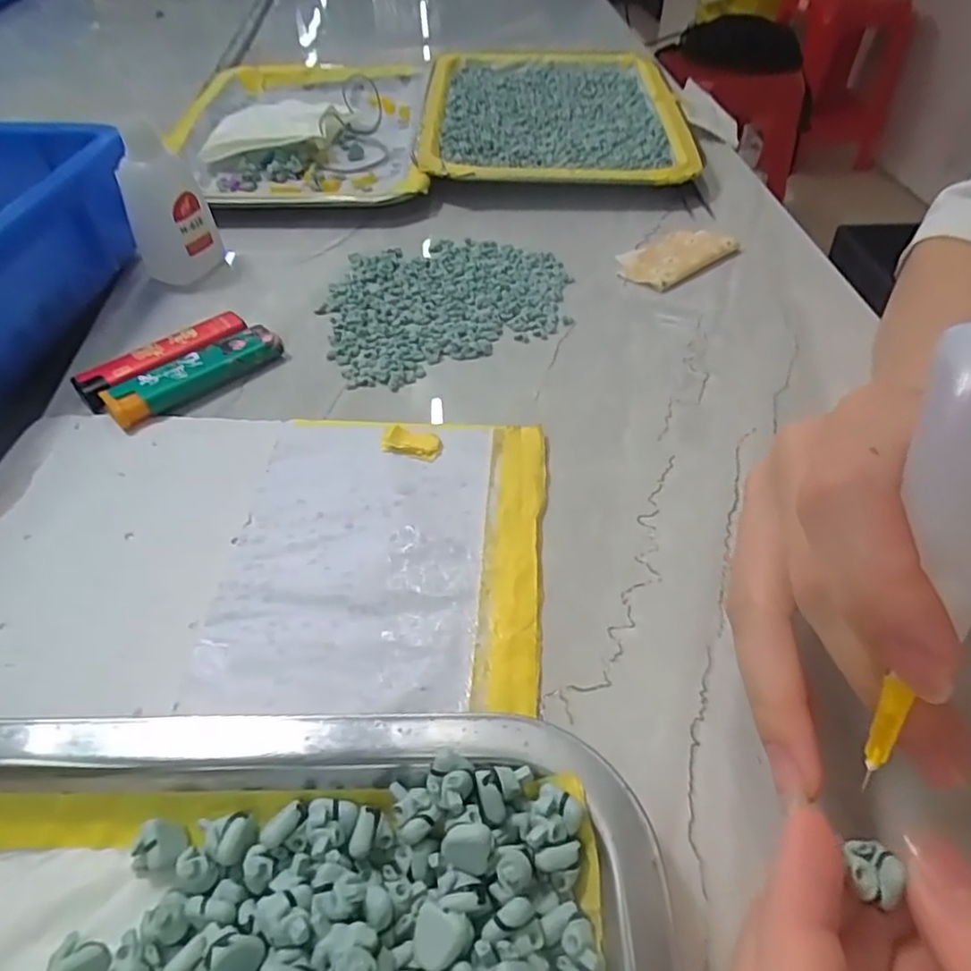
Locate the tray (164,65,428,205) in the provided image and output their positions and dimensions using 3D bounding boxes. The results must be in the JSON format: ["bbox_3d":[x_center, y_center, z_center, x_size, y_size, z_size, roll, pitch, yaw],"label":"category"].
[{"bbox_3d":[-0.146,-0.270,0.490,0.195,0.021,0.281,-3,47,-3],"label":"tray"}]

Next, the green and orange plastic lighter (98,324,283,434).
[{"bbox_3d":[-0.132,-0.051,0.297,0.078,0.012,0.025,-34,55,-28],"label":"green and orange plastic lighter"}]

